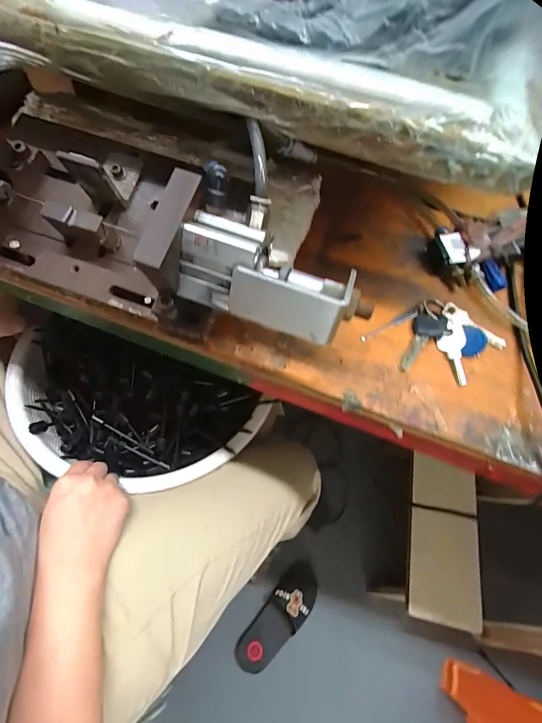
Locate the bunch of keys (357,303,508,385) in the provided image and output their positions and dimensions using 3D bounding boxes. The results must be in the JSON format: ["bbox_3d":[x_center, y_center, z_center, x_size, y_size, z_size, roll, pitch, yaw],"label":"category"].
[{"bbox_3d":[0.151,-0.021,0.311,0.099,0.012,0.082,-34,68,-21],"label":"bunch of keys"}]

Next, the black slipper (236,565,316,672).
[{"bbox_3d":[0.022,0.586,0.788,0.088,0.064,0.244,38,65,17],"label":"black slipper"}]

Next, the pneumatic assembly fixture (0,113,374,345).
[{"bbox_3d":[-0.099,-0.120,0.280,0.375,0.097,0.148,22,61,8],"label":"pneumatic assembly fixture"}]

